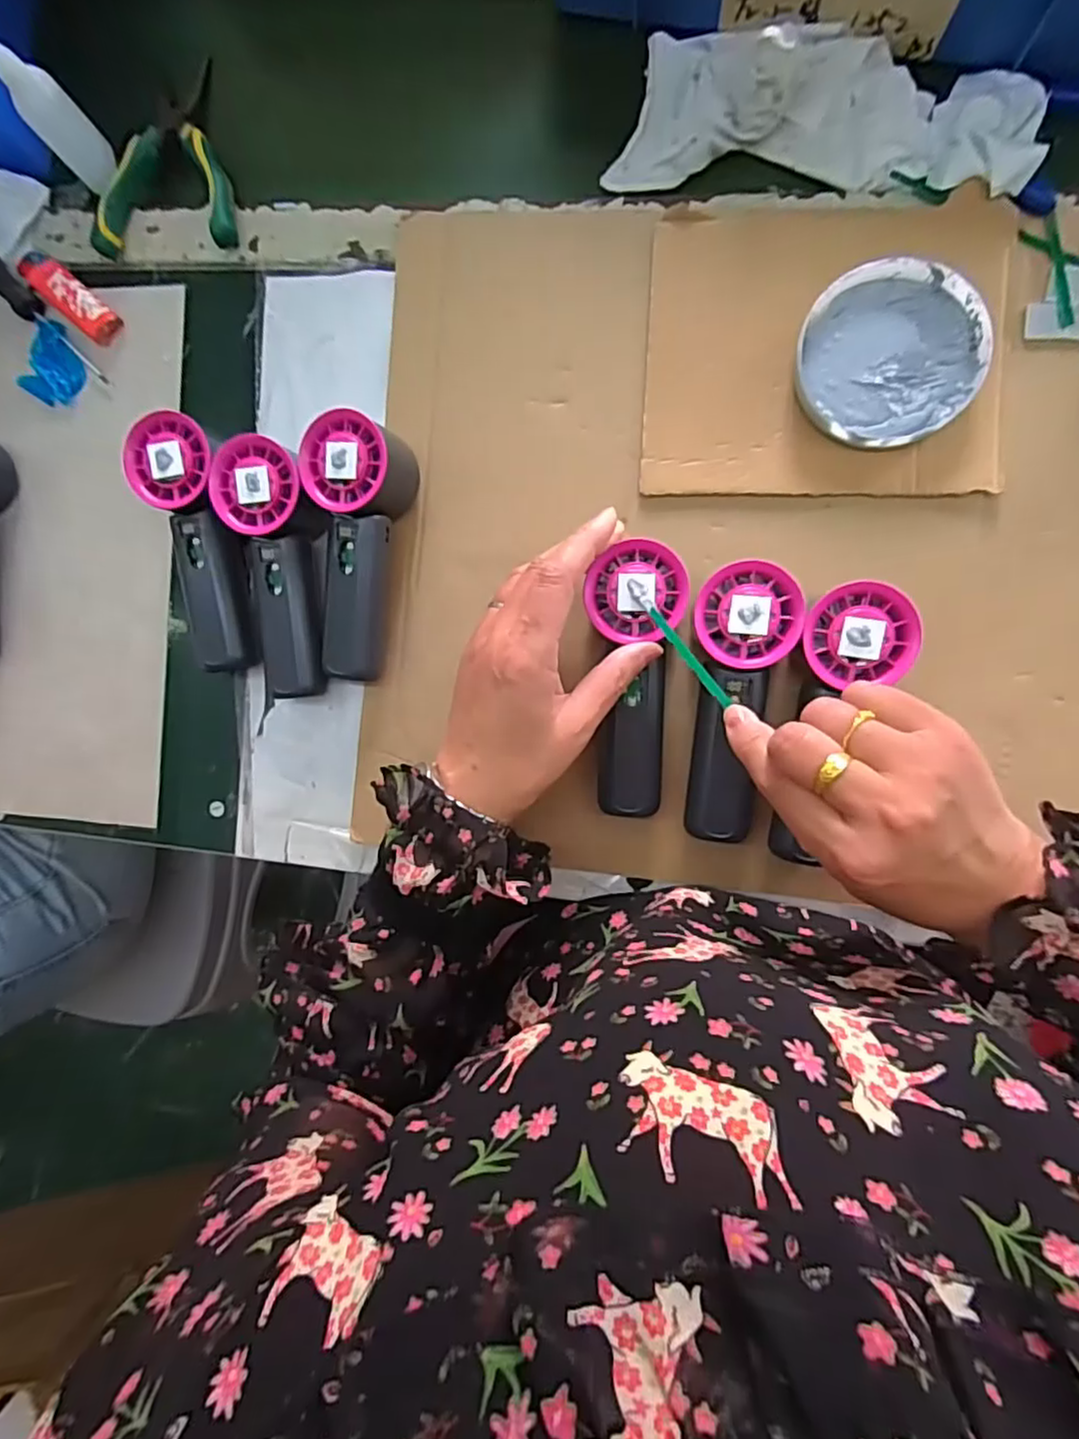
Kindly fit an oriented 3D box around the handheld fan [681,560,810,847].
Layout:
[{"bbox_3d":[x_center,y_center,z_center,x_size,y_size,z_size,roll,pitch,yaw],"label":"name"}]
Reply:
[{"bbox_3d":[0.114,-0.007,0.373,0.053,0.053,0.150,2,91,8],"label":"handheld fan"}]

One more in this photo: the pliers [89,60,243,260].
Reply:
[{"bbox_3d":[-0.254,-0.385,0.442,0.098,0.018,0.127,1,91,8],"label":"pliers"}]

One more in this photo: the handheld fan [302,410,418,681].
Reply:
[{"bbox_3d":[-0.119,-0.103,0.405,0.057,0.056,0.154,12,93,8],"label":"handheld fan"}]

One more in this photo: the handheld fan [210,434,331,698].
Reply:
[{"bbox_3d":[-0.157,-0.093,0.411,0.063,0.054,0.152,-12,89,8],"label":"handheld fan"}]

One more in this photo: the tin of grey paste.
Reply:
[{"bbox_3d":[0.201,-0.209,0.375,0.100,0.016,0.099,0,91,8],"label":"tin of grey paste"}]

